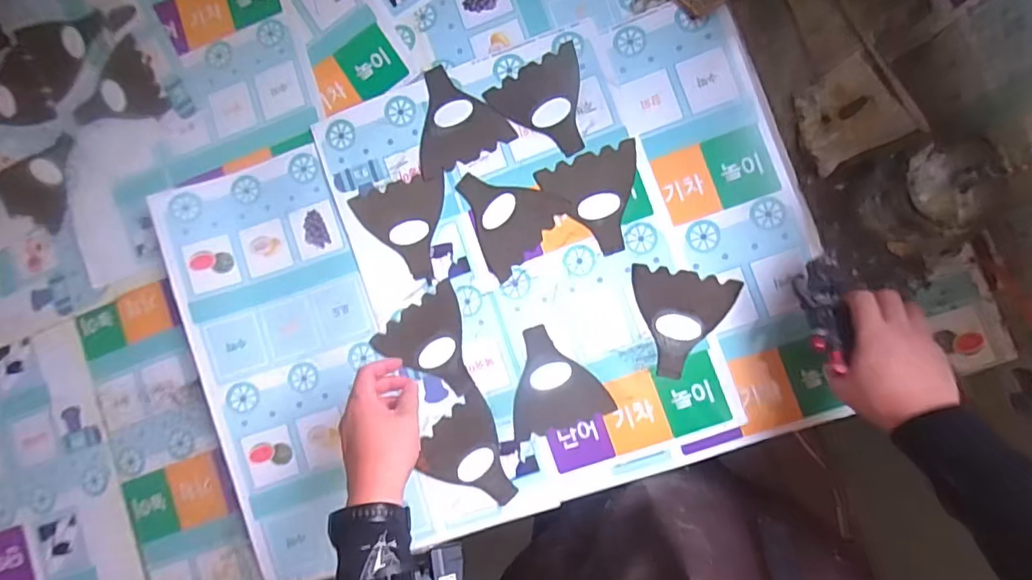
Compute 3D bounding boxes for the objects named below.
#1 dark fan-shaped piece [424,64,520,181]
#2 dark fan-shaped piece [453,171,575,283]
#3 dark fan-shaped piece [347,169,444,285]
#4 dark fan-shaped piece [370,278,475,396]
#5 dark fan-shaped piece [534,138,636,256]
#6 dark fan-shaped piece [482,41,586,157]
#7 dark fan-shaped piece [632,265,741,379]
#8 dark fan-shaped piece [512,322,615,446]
[{"bbox_3d":[-0.077,-0.213,0.648,0.116,0.004,0.118,-24,79,5],"label":"dark fan-shaped piece"},{"bbox_3d":[-0.018,-0.094,0.638,0.118,0.004,0.117,43,90,12],"label":"dark fan-shaped piece"},{"bbox_3d":[-0.134,-0.072,0.653,0.113,0.004,0.121,-14,80,7],"label":"dark fan-shaped piece"},{"bbox_3d":[-0.096,0.072,0.646,0.117,0.004,0.120,-38,82,4],"label":"dark fan-shaped piece"},{"bbox_3d":[0.095,-0.101,0.626,0.114,0.005,0.119,-16,80,7],"label":"dark fan-shaped piece"},{"bbox_3d":[0.041,-0.218,0.639,0.113,0.004,0.119,-29,78,4],"label":"dark fan-shaped piece"},{"bbox_3d":[0.186,0.038,0.604,0.114,0.012,0.118,8,88,6],"label":"dark fan-shaped piece"},{"bbox_3d":[0.038,0.103,0.623,0.114,0.004,0.118,-22,79,6],"label":"dark fan-shaped piece"}]

